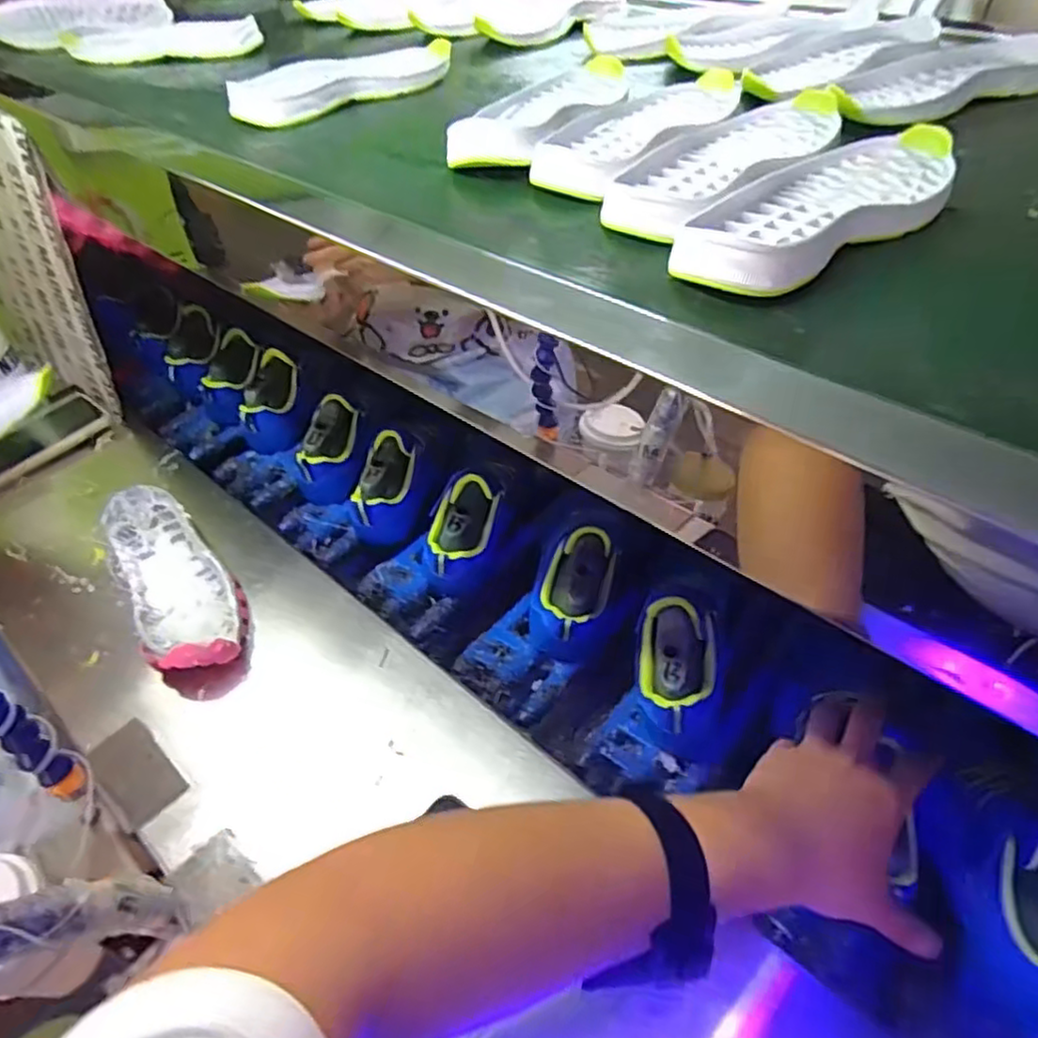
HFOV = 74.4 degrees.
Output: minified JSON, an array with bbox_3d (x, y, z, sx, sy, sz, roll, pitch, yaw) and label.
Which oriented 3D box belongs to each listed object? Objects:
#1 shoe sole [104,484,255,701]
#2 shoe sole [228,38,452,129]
[{"bbox_3d":[-0.326,0.055,0.645,0.090,0.040,0.273,-29,52,-23],"label":"shoe sole"},{"bbox_3d":[-0.151,-0.405,0.627,0.226,0.020,0.088,-35,54,-26],"label":"shoe sole"}]

